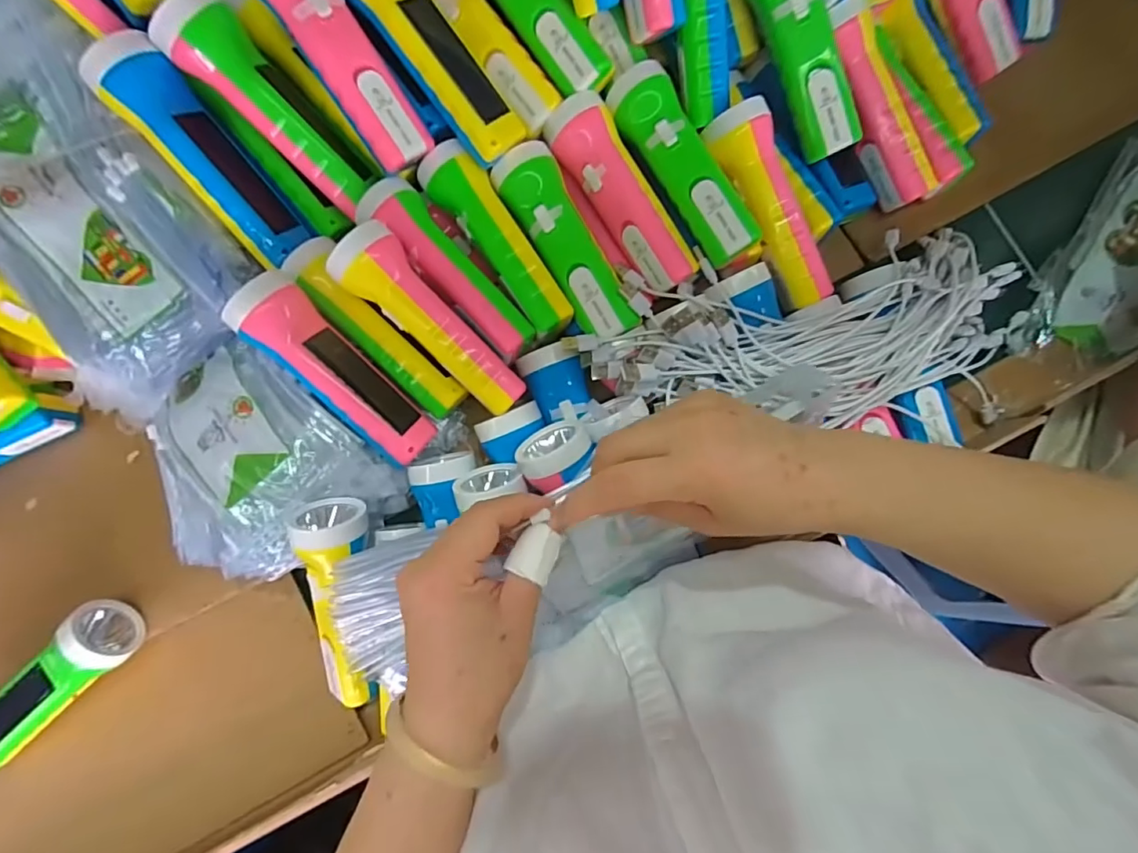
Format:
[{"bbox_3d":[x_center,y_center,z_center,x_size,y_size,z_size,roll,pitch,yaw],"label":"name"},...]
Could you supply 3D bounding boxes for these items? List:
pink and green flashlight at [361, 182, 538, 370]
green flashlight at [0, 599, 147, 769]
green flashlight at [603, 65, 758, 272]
[{"bbox_3d":[-0.089,-0.121,0.409,0.158,0.051,0.048,43,86,8],"label":"pink and green flashlight"},{"bbox_3d":[-0.423,0.211,0.425,0.169,0.047,0.048,-41,82,-3],"label":"green flashlight"},{"bbox_3d":[0.093,-0.204,0.414,0.051,0.048,0.163,-32,82,-2],"label":"green flashlight"}]

